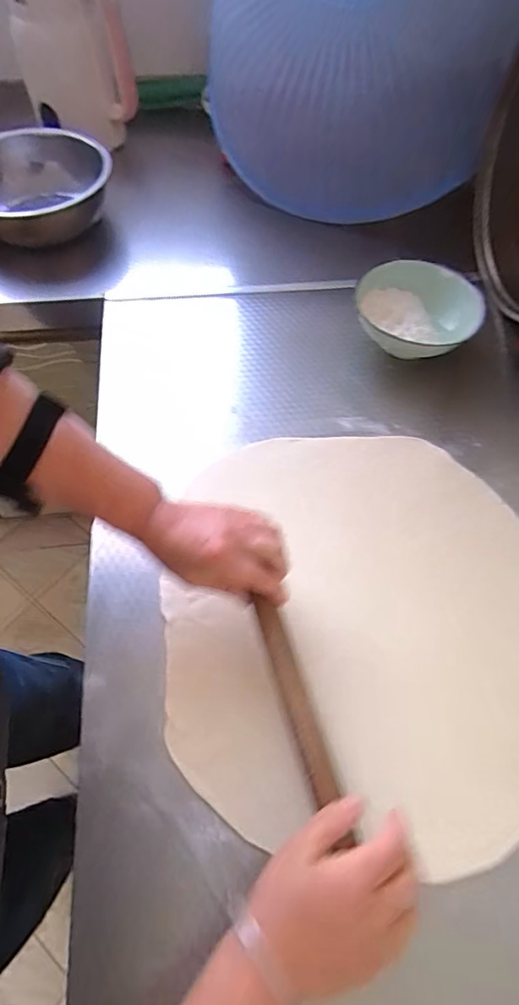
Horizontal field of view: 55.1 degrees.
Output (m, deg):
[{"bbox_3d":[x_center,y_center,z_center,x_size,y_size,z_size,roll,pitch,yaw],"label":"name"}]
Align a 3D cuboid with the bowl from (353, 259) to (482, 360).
[{"bbox_3d":[0.198,-0.231,0.634,0.146,0.076,0.127,6,60,2],"label":"bowl"}]

